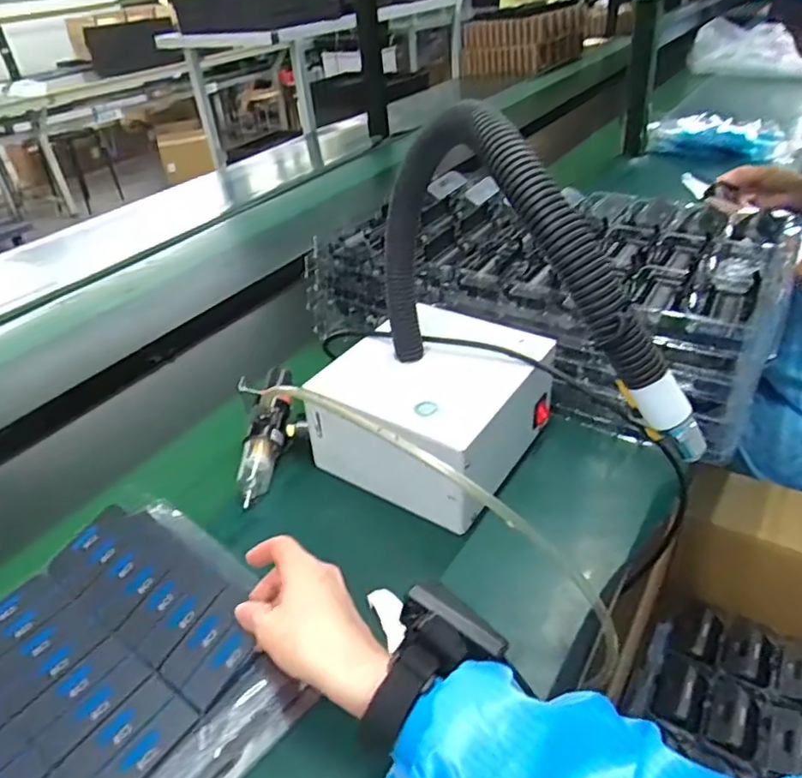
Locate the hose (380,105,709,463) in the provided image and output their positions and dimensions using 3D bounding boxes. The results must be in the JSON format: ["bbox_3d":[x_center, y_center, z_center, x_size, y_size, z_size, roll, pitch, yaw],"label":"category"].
[{"bbox_3d":[0.073,-0.079,0.435,0.045,0.208,0.301,-26,40,-26],"label":"hose"}]

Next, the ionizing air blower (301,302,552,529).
[{"bbox_3d":[0.030,0.016,0.593,0.183,0.101,0.196,21,43,33],"label":"ionizing air blower"}]

